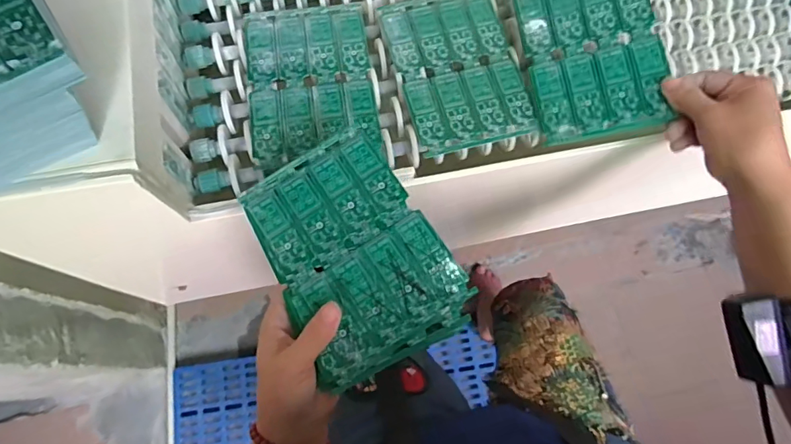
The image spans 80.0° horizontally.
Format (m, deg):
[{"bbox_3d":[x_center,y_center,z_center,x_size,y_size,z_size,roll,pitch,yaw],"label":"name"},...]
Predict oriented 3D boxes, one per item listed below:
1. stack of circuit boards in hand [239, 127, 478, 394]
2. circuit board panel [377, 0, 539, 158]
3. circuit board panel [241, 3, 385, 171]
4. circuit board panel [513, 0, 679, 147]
[{"bbox_3d":[-0.032,0.023,0.379,0.128,0.016,0.181,-26,74,-10],"label":"stack of circuit boards in hand"},{"bbox_3d":[0.061,-0.158,0.474,0.118,0.010,0.174,-13,72,-6],"label":"circuit board panel"},{"bbox_3d":[-0.081,-0.137,0.459,0.121,0.006,0.175,-9,72,-5],"label":"circuit board panel"},{"bbox_3d":[0.187,-0.168,0.453,0.119,0.007,0.174,-9,80,12],"label":"circuit board panel"}]

